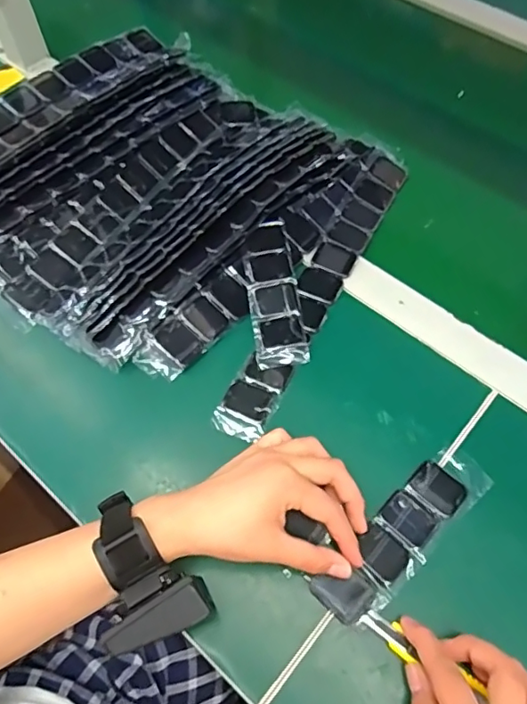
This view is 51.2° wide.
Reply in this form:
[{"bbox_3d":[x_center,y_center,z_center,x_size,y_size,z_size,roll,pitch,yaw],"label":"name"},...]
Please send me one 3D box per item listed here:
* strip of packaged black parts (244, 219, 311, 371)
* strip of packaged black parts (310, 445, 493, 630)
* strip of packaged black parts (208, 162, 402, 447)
[{"bbox_3d":[0.009,-0.055,0.497,0.043,0.015,0.144,-8,62,-2],"label":"strip of packaged black parts"},{"bbox_3d":[0.105,0.132,0.405,0.156,0.007,0.046,-41,68,-20],"label":"strip of packaged black parts"},{"bbox_3d":[0.056,-0.065,0.517,0.040,0.014,0.334,25,65,15],"label":"strip of packaged black parts"}]

